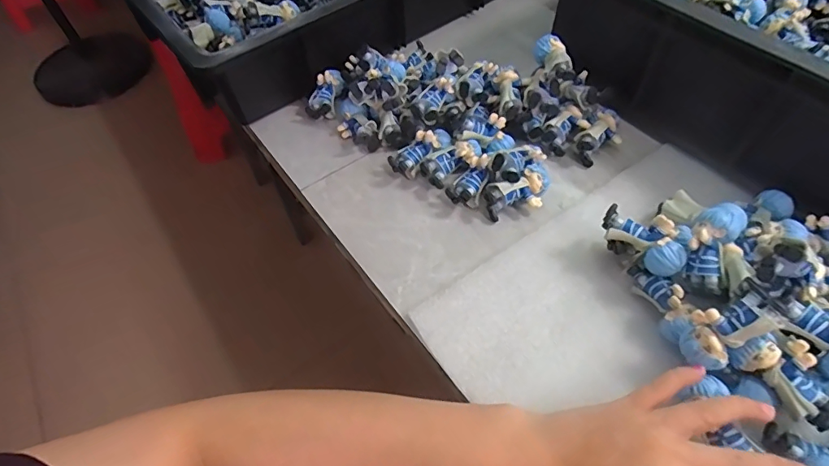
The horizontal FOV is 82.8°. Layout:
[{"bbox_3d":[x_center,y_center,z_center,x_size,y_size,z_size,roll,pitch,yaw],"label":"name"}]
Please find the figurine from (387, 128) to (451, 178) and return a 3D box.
[{"bbox_3d":[0.005,-0.078,0.438,0.060,0.019,0.024,-37,60,0],"label":"figurine"}]

